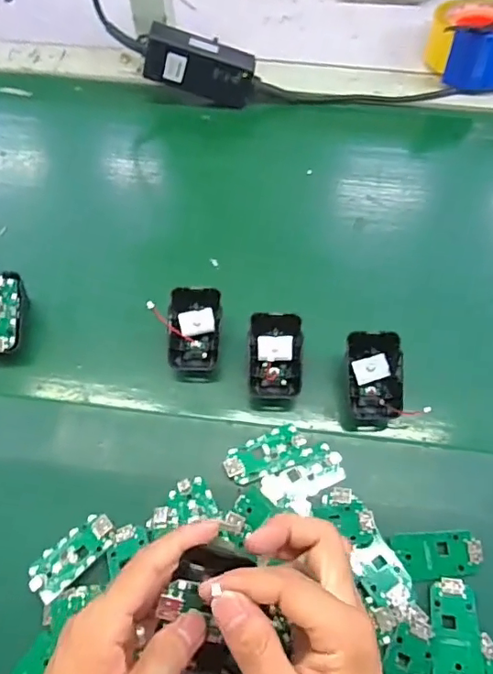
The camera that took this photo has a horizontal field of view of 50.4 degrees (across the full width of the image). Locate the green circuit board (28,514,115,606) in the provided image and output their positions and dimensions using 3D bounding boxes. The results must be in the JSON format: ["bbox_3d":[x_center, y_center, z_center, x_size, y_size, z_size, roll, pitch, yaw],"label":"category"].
[{"bbox_3d":[-0.122,0.153,0.368,0.062,0.004,0.031,-42,54,-21],"label":"green circuit board"}]

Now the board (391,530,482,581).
[{"bbox_3d":[0.135,0.155,0.370,0.060,0.005,0.031,-4,72,3],"label":"board"}]

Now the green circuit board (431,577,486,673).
[{"bbox_3d":[0.139,0.196,0.347,0.033,0.005,0.063,7,60,6],"label":"green circuit board"}]

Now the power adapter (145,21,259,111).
[{"bbox_3d":[-0.050,-0.292,0.568,0.116,0.051,0.030,12,61,-16],"label":"power adapter"}]

